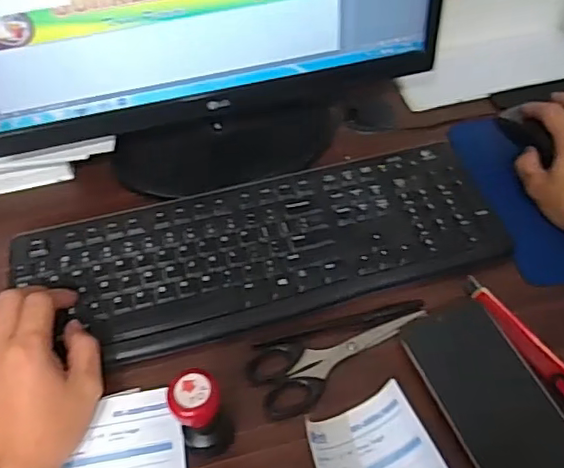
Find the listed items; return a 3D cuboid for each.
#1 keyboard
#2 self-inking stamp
[{"bbox_3d":[-0.017,0.011,0.520,0.421,0.017,0.154,-12,56,-6],"label":"keyboard"},{"bbox_3d":[-0.058,0.123,0.398,0.032,0.074,0.032,-1,51,2],"label":"self-inking stamp"}]

